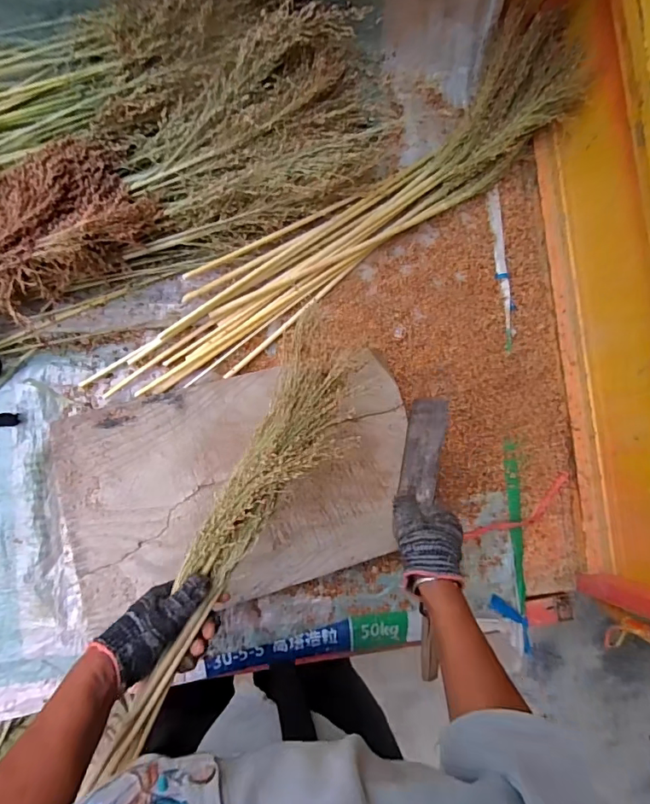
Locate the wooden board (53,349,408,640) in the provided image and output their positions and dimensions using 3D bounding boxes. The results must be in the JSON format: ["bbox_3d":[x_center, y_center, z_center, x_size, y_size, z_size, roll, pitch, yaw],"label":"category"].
[{"bbox_3d":[-0.106,0.111,0.665,0.473,0.022,0.295,-13,85,-11],"label":"wooden board"}]

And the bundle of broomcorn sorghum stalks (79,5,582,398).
[{"bbox_3d":[0.040,-0.282,0.740,0.907,0.083,0.165,-39,91,-12],"label":"bundle of broomcorn sorghum stalks"}]

